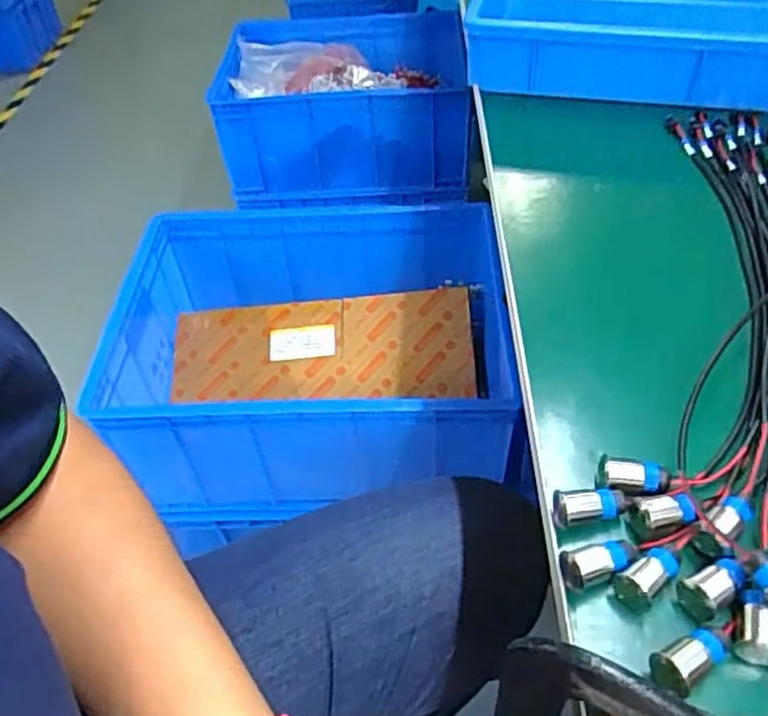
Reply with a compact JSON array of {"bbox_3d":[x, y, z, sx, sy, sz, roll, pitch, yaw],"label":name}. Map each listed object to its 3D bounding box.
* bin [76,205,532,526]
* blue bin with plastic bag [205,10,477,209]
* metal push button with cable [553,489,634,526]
[{"bbox_3d":[-0.089,-0.024,0.999,0.516,0.175,0.413,-1,46,4],"label":"bin"},{"bbox_3d":[-0.073,-0.561,1.562,0.524,0.258,0.418,-1,46,3],"label":"blue bin with plastic bag"},{"bbox_3d":[0.111,0.077,0.368,0.040,0.012,0.014,-7,46,-2],"label":"metal push button with cable"}]

